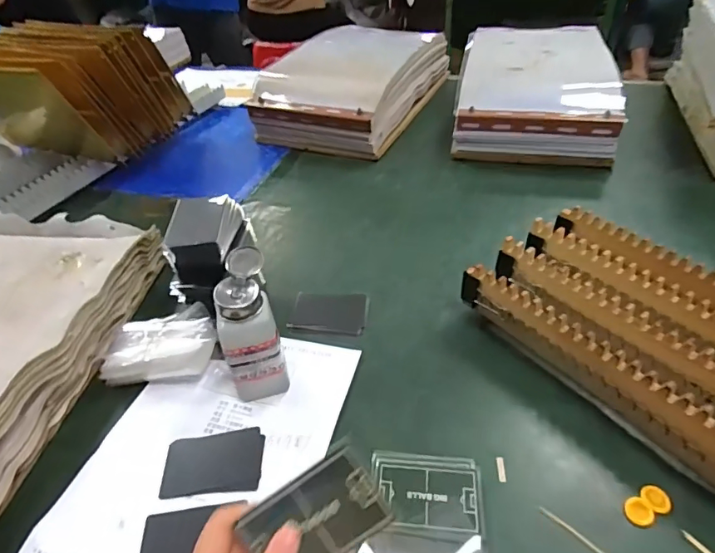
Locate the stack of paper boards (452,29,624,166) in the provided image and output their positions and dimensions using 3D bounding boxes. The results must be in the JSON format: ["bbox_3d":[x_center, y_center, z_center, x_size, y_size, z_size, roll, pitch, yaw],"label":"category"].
[{"bbox_3d":[0.329,-0.357,0.894,0.254,0.109,0.389,6,43,14],"label":"stack of paper boards"}]

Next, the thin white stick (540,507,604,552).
[{"bbox_3d":[0.173,0.202,0.373,0.005,0.004,0.061,-35,48,-28],"label":"thin white stick"}]

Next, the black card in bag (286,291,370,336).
[{"bbox_3d":[-0.033,0.044,0.575,0.093,0.005,0.065,4,42,12],"label":"black card in bag"}]

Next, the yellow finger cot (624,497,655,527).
[{"bbox_3d":[0.222,0.187,0.375,0.020,0.004,0.021,-4,41,4],"label":"yellow finger cot"}]

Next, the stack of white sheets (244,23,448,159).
[{"bbox_3d":[0.000,-0.408,0.989,0.268,0.120,0.432,14,45,23],"label":"stack of white sheets"}]

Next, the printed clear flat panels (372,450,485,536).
[{"bbox_3d":[0.057,0.179,0.397,0.088,0.008,0.069,0,42,8],"label":"printed clear flat panels"}]

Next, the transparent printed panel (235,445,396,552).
[{"bbox_3d":[-0.023,0.143,0.282,0.078,0.053,0.009,-34,-1,0],"label":"transparent printed panel"}]

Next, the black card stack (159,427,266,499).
[{"bbox_3d":[-0.131,0.172,0.437,0.088,0.008,0.055,-7,41,0],"label":"black card stack"}]

